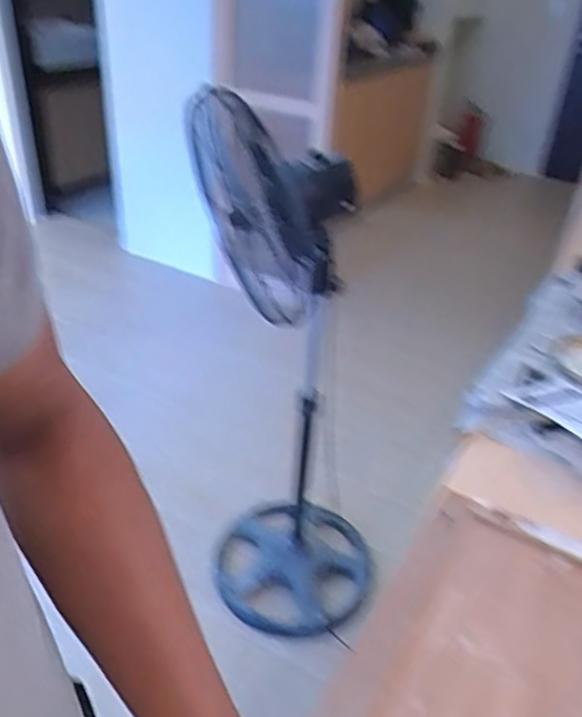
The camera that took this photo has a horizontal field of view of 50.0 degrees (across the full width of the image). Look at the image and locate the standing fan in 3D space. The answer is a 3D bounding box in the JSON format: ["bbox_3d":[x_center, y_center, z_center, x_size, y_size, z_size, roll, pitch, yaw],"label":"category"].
[{"bbox_3d":[0.011,0.056,1.413,0.373,1.115,0.530,3,33,-3],"label":"standing fan"}]

